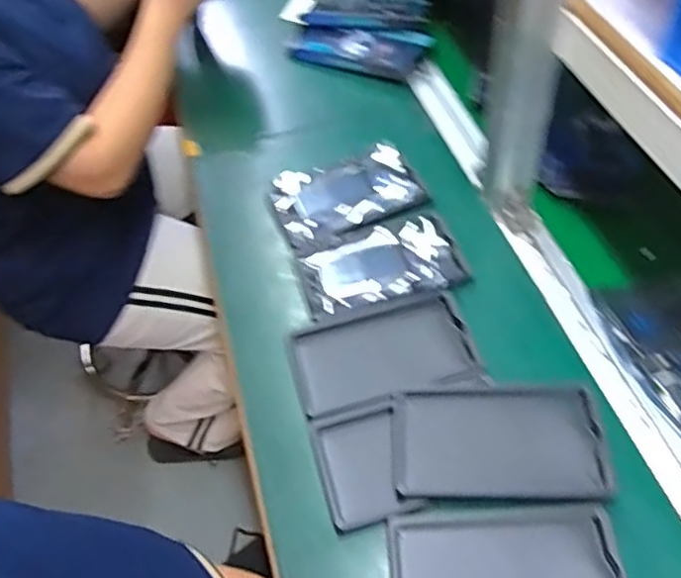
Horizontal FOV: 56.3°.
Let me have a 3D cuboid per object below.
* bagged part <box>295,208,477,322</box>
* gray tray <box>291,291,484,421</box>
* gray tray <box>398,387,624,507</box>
[{"bbox_3d":[0.041,-0.018,0.630,0.155,0.018,0.097,-20,53,-9],"label":"bagged part"},{"bbox_3d":[0.037,0.054,0.565,0.153,0.008,0.095,-15,53,-6],"label":"gray tray"},{"bbox_3d":[0.122,0.121,0.500,0.157,0.017,0.094,-2,53,4],"label":"gray tray"}]

